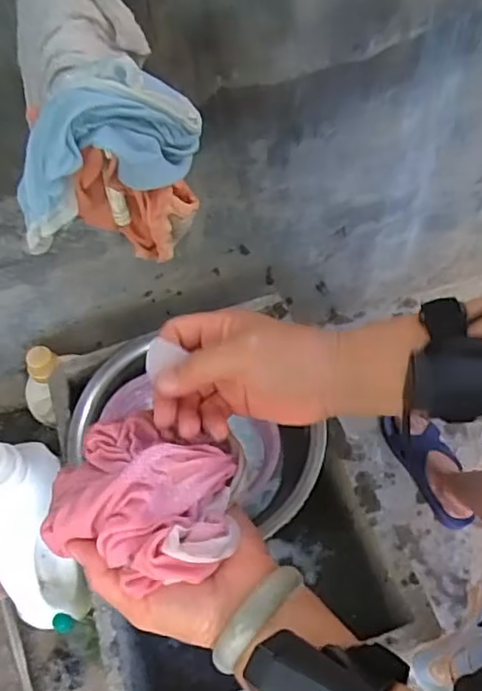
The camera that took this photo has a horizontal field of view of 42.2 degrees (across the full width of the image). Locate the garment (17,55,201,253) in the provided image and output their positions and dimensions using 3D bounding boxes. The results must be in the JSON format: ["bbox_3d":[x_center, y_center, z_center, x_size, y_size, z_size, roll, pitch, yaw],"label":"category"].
[{"bbox_3d":[-0.118,-0.162,0.544,0.178,0.144,0.071,-19,59,-7],"label":"garment"}]

